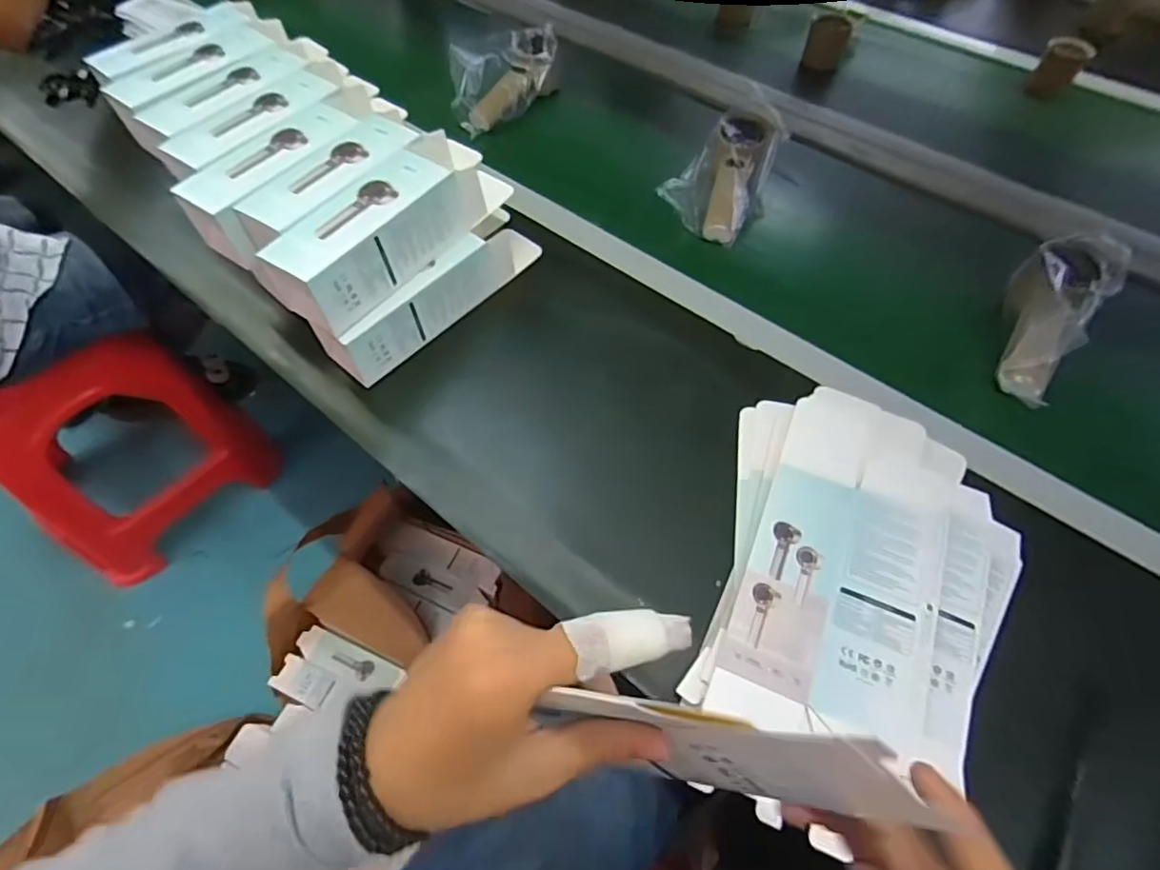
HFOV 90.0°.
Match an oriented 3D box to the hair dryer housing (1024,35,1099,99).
[{"bbox_3d":[0.654,-0.500,0.792,0.057,0.063,0.063,32,61,19],"label":"hair dryer housing"}]

